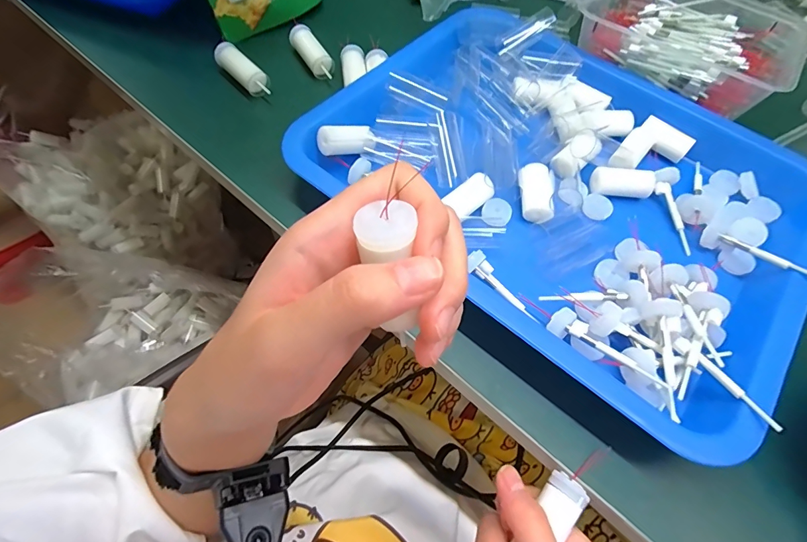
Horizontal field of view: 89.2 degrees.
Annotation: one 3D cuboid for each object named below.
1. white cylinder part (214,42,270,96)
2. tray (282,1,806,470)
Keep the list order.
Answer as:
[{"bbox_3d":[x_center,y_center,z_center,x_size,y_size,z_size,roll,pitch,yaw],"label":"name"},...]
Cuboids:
[{"bbox_3d":[-0.136,-0.170,0.348,0.022,0.020,0.060,-39,70,-21],"label":"white cylinder part"},{"bbox_3d":[0.116,-0.074,0.297,0.327,0.028,0.259,38,66,16],"label":"tray"}]

